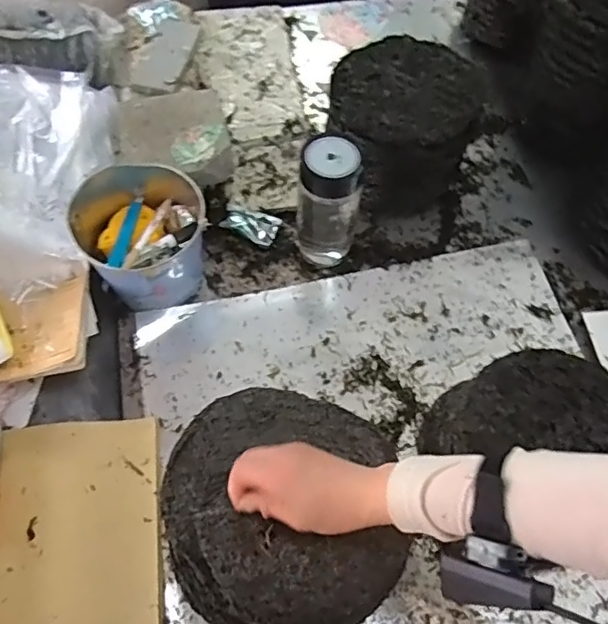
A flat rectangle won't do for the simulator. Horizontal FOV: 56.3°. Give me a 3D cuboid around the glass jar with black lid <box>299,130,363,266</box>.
[{"bbox_3d":[0.032,-0.135,0.711,0.071,0.178,0.060,11,63,4],"label":"glass jar with black lid"}]

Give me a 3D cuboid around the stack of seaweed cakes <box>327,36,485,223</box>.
[{"bbox_3d":[0.132,-0.260,0.798,0.192,0.145,0.198,24,65,11],"label":"stack of seaweed cakes"}]

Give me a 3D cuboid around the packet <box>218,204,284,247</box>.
[{"bbox_3d":[-0.074,-0.125,0.799,0.078,0.013,0.047,21,57,-7],"label":"packet"}]

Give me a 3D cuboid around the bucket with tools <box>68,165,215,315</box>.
[{"bbox_3d":[-0.197,-0.092,0.714,0.144,0.126,0.151,1,63,-1],"label":"bucket with tools"}]

